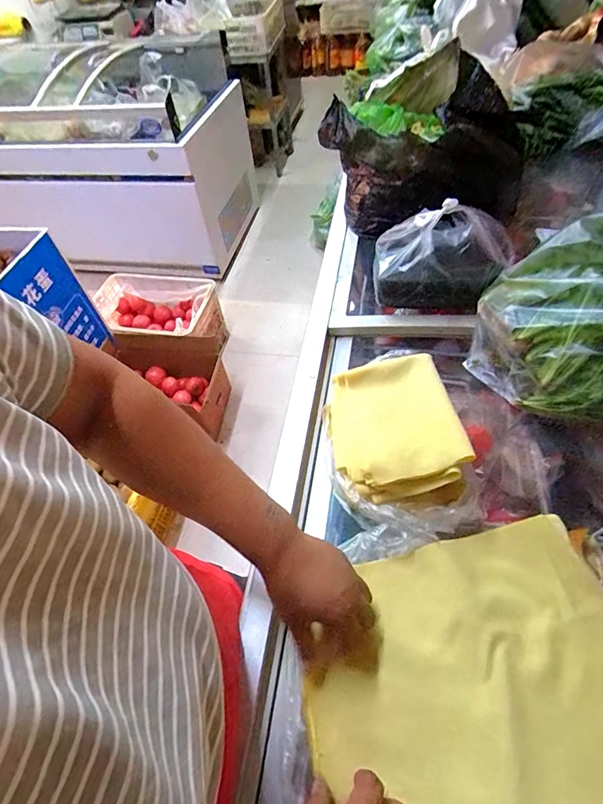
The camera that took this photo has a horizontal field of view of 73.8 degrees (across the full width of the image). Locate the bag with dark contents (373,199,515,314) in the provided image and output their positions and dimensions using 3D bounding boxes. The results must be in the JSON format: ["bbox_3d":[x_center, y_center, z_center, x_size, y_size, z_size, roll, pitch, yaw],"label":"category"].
[{"bbox_3d":[0.235,-0.245,0.683,0.220,0.153,0.131,7,55,11],"label":"bag with dark contents"}]

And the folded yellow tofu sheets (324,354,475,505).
[{"bbox_3d":[0.117,0.031,0.552,0.171,0.035,0.197,-25,52,20],"label":"folded yellow tofu sheets"}]

